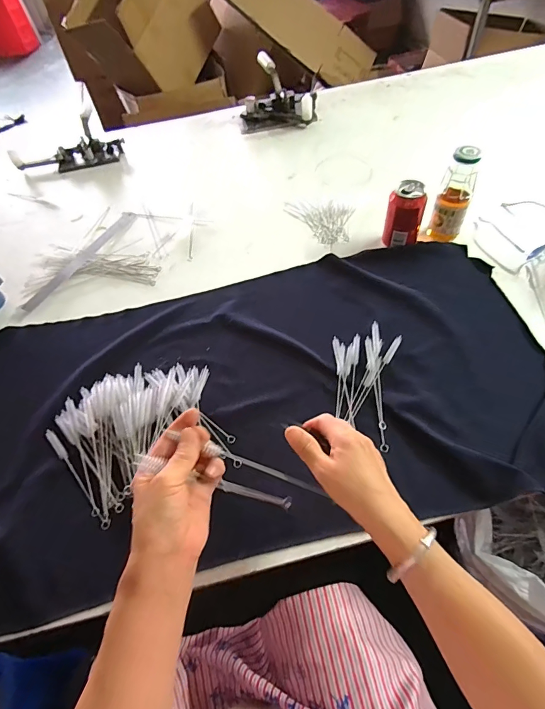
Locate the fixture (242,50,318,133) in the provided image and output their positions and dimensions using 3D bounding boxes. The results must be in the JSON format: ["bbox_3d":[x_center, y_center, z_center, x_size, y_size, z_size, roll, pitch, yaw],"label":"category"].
[{"bbox_3d":[0.017,-0.714,1.058,0.207,0.119,0.195,2,55,6],"label":"fixture"}]

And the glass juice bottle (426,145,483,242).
[{"bbox_3d":[0.326,-0.280,0.687,0.057,0.163,0.060,18,59,18],"label":"glass juice bottle"}]

